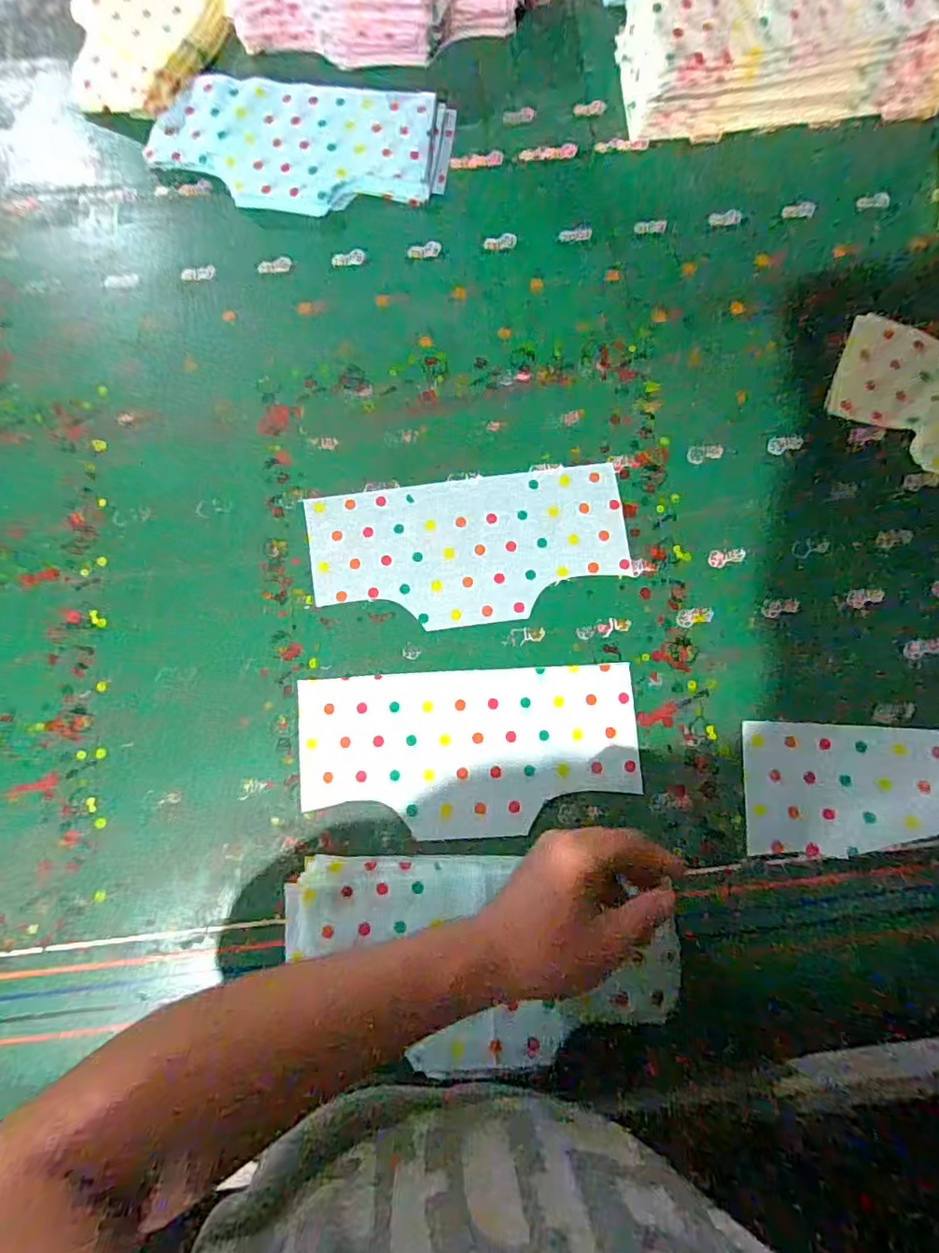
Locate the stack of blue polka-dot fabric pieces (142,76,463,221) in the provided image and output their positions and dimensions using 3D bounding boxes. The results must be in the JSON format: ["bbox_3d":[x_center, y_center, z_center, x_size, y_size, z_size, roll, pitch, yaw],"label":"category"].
[{"bbox_3d":[-0.172,-0.491,0.577,0.295,0.021,0.154,7,79,2],"label":"stack of blue polka-dot fabric pieces"}]

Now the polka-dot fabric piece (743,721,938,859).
[{"bbox_3d":[0.367,0.126,0.452,0.271,0.018,0.105,-6,79,9],"label":"polka-dot fabric piece"}]

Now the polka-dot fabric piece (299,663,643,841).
[{"bbox_3d":[0.000,0.105,0.469,0.277,0.006,0.132,-3,79,0],"label":"polka-dot fabric piece"}]

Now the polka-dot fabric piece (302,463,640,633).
[{"bbox_3d":[0.000,-0.068,0.503,0.279,0.004,0.133,-7,79,0],"label":"polka-dot fabric piece"}]

